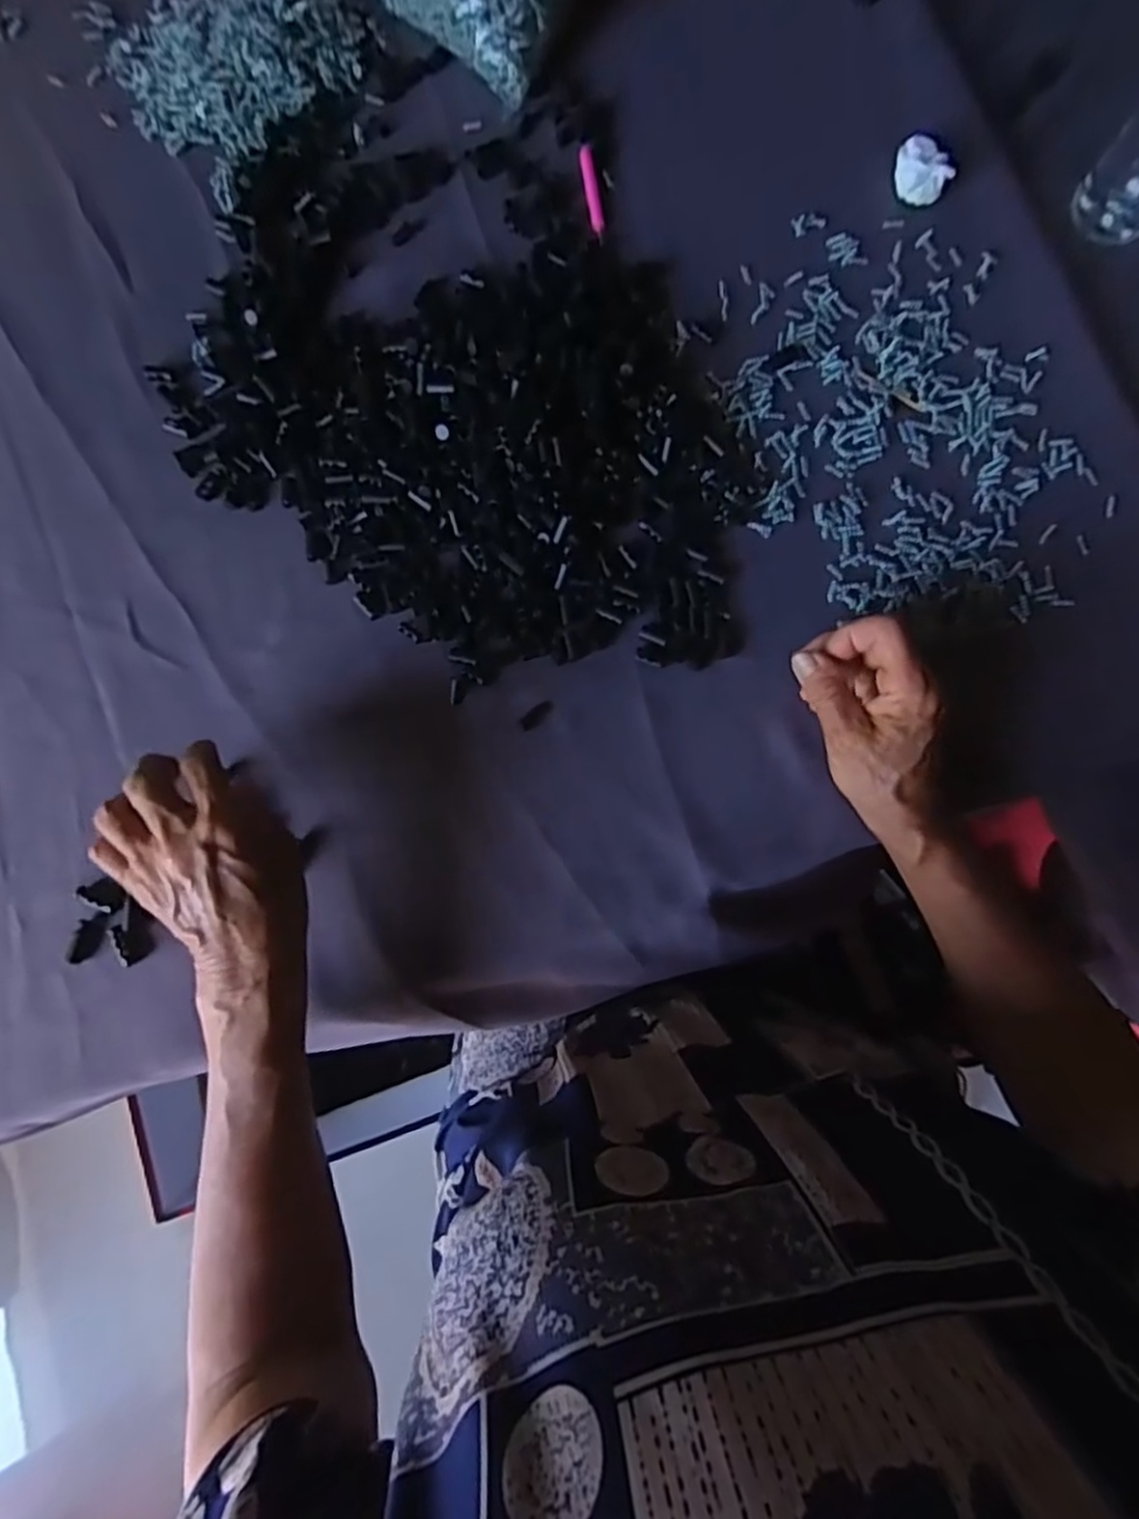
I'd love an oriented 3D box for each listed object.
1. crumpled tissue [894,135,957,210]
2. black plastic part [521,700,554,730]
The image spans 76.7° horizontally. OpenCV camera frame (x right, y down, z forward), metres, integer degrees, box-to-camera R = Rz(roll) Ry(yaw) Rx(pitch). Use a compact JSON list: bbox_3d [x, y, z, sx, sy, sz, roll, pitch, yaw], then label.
[{"bbox_3d":[0.244,-0.408,0.499,0.039,0.021,0.036,31,81,5],"label":"crumpled tissue"},{"bbox_3d":[-0.020,-0.028,0.437,0.023,0.004,0.009,-41,83,-7],"label":"black plastic part"}]

